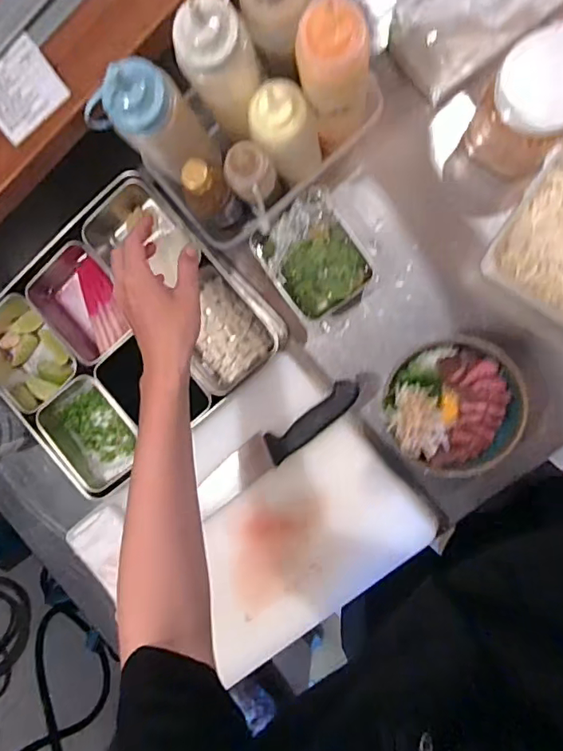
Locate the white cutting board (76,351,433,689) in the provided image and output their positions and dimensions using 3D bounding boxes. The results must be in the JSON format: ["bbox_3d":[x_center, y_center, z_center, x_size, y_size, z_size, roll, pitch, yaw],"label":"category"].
[{"bbox_3d":[-0.036,0.203,0.664,0.406,0.037,0.304,-40,89,10],"label":"white cutting board"}]

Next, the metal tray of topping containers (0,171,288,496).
[{"bbox_3d":[-0.212,-0.050,0.667,0.355,0.069,0.298,-38,89,10],"label":"metal tray of topping containers"}]

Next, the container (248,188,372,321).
[{"bbox_3d":[0.039,-0.143,0.621,0.107,0.054,0.125,-36,89,10],"label":"container"}]

